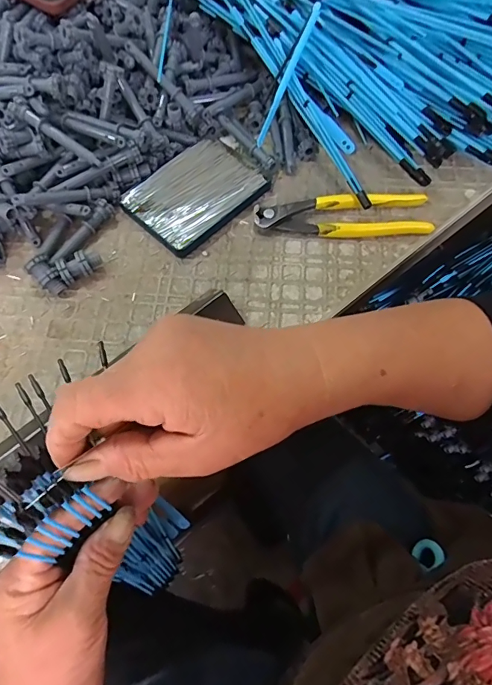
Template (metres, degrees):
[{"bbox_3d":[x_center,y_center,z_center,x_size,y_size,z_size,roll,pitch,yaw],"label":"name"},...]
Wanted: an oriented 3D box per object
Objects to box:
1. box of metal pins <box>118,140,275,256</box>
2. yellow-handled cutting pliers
[{"bbox_3d":[-0.049,-0.150,0.442,0.127,0.008,0.093,-41,70,-17],"label":"box of metal pins"},{"bbox_3d":[0.091,-0.121,0.423,0.161,0.015,0.048,0,64,1],"label":"yellow-handled cutting pliers"}]

